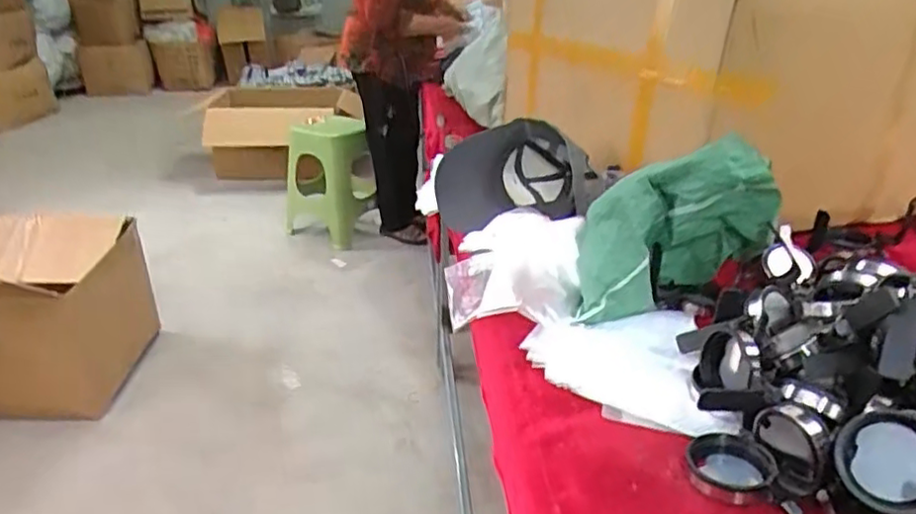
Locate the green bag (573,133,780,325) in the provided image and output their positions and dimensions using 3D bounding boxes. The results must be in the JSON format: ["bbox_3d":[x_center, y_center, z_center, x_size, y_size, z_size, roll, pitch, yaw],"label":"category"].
[{"bbox_3d":[0.261,-0.036,0.788,0.215,0.194,0.132,5,25,9],"label":"green bag"}]

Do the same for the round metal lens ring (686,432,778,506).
[{"bbox_3d":[0.233,0.177,0.569,0.067,0.021,0.065,1,25,0],"label":"round metal lens ring"}]

